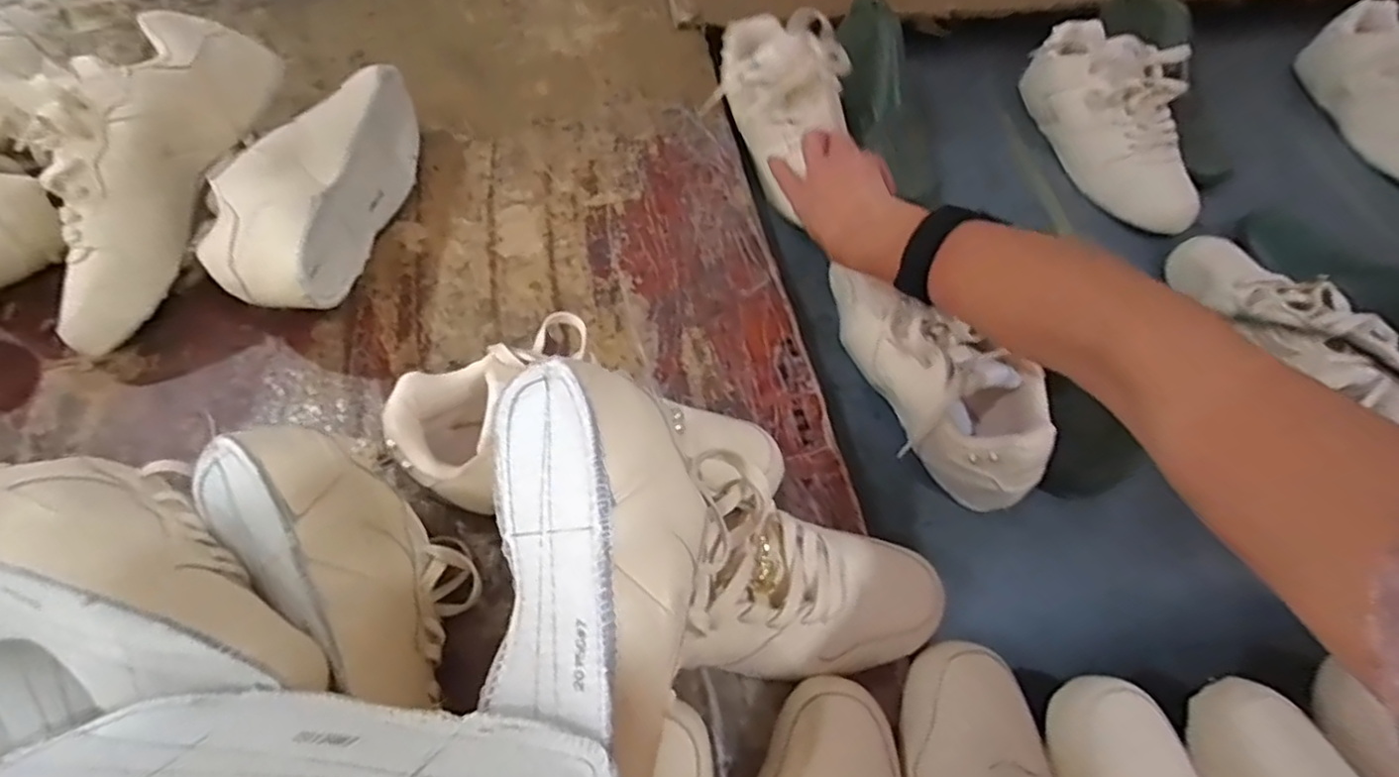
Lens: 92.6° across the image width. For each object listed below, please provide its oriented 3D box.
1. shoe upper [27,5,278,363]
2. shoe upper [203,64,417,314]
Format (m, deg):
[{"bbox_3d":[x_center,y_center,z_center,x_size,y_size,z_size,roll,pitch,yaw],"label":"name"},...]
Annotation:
[{"bbox_3d":[-0.388,-0.144,0.461,0.070,0.101,0.248,24,90,11],"label":"shoe upper"},{"bbox_3d":[-0.292,-0.156,0.526,0.077,0.095,0.246,4,59,0],"label":"shoe upper"}]

